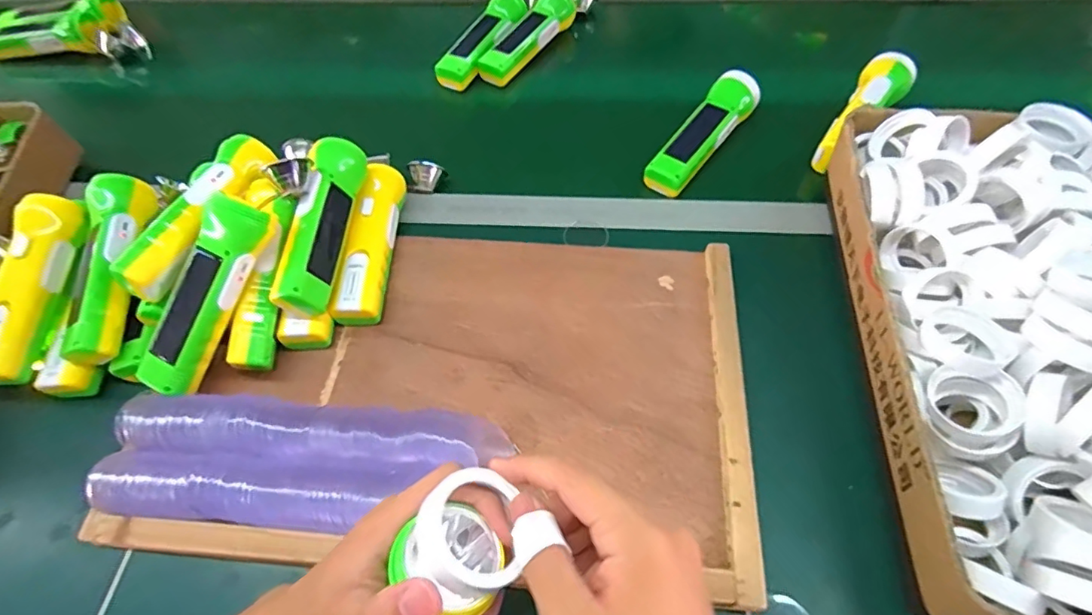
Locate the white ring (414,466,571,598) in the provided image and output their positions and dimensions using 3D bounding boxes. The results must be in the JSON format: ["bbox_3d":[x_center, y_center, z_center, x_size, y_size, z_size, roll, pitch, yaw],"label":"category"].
[{"bbox_3d":[-0.028,0.100,0.242,0.053,0.013,0.052,-1,57,1],"label":"white ring"}]

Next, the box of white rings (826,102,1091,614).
[{"bbox_3d":[0.363,0.014,0.408,0.234,0.118,0.415,2,57,6],"label":"box of white rings"}]

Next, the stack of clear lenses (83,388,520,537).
[{"bbox_3d":[-0.182,0.119,0.409,0.290,0.039,0.092,3,57,6],"label":"stack of clear lenses"}]

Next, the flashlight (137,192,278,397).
[{"bbox_3d":[-0.276,-0.012,0.432,0.050,0.041,0.158,26,91,17],"label":"flashlight"}]

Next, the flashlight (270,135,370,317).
[{"bbox_3d":[-0.197,-0.075,0.473,0.035,0.055,0.163,2,57,5],"label":"flashlight"}]

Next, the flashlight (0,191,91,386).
[{"bbox_3d":[-0.440,-0.021,0.458,0.048,0.040,0.170,5,75,5],"label":"flashlight"}]

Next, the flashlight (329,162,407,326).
[{"bbox_3d":[-0.165,-0.062,0.514,0.041,0.053,0.166,1,57,5],"label":"flashlight"}]

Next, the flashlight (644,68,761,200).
[{"bbox_3d":[0.174,-0.194,0.590,0.045,0.039,0.173,34,65,23],"label":"flashlight"}]

